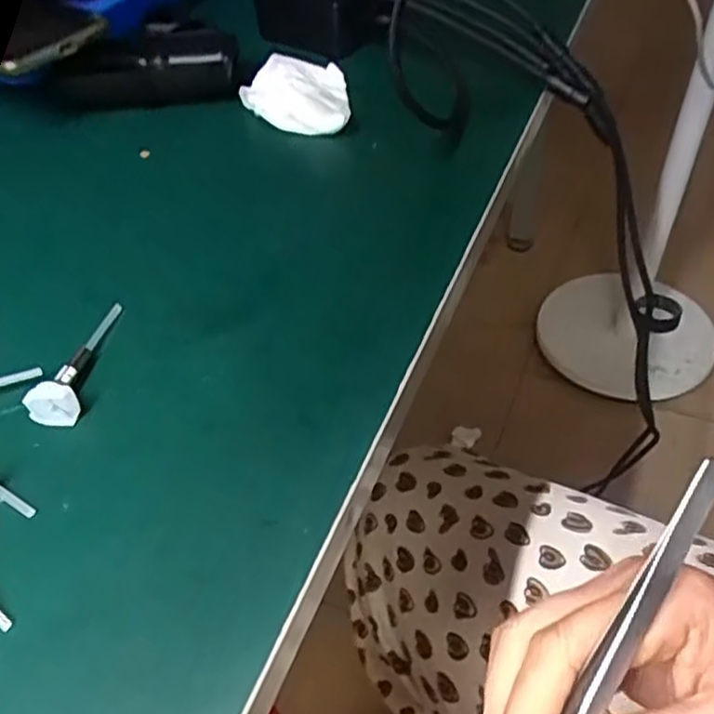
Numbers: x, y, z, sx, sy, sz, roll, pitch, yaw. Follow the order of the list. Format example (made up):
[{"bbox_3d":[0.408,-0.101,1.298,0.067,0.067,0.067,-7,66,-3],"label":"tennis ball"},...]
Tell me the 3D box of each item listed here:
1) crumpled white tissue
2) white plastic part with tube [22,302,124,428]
[{"bbox_3d":[-0.030,-0.156,0.429,0.068,0.014,0.065,11,49,15],"label":"crumpled white tissue"},{"bbox_3d":[-0.115,-0.002,0.298,0.019,0.013,0.065,0,47,5],"label":"white plastic part with tube"}]

